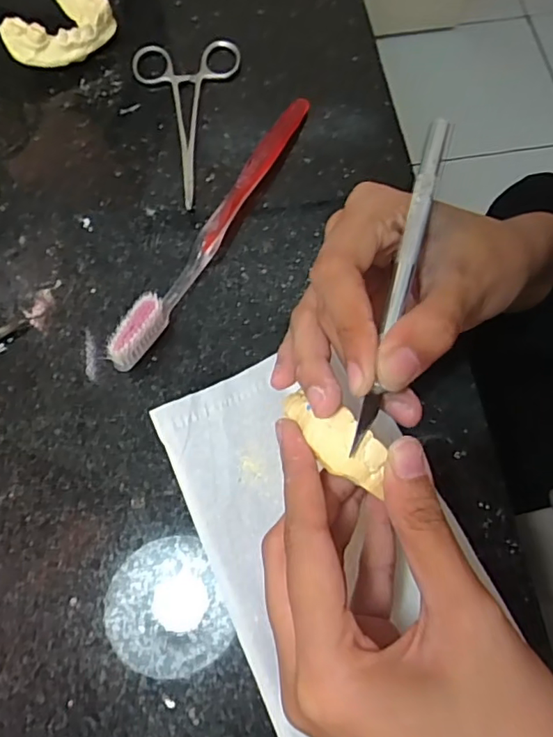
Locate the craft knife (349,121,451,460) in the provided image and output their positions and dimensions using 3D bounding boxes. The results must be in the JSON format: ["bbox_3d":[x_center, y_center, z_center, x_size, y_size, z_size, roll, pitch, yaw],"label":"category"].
[{"bbox_3d":[0.047,-0.035,0.206,0.008,0.004,0.135,16,75,5],"label":"craft knife"}]

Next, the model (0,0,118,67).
[{"bbox_3d":[-0.127,-0.209,0.339,0.047,0.028,0.069,16,70,7],"label":"model"}]

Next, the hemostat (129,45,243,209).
[{"bbox_3d":[-0.053,-0.145,0.326,0.064,0.006,0.121,-3,69,0],"label":"hemostat"}]

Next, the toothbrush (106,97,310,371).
[{"bbox_3d":[-0.030,-0.078,0.292,0.013,0.024,0.186,27,72,10],"label":"toothbrush"}]

